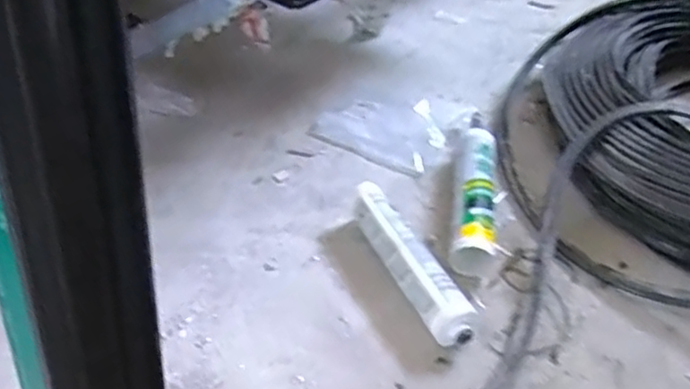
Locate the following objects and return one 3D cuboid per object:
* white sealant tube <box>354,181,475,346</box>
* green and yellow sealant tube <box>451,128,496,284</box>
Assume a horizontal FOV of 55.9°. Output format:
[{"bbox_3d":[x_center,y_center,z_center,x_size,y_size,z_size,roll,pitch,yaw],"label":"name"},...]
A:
[{"bbox_3d":[0.068,0.073,0.714,0.052,0.053,0.226,-18,44,-15],"label":"white sealant tube"},{"bbox_3d":[0.158,-0.001,0.794,0.055,0.047,0.232,6,43,11],"label":"green and yellow sealant tube"}]

